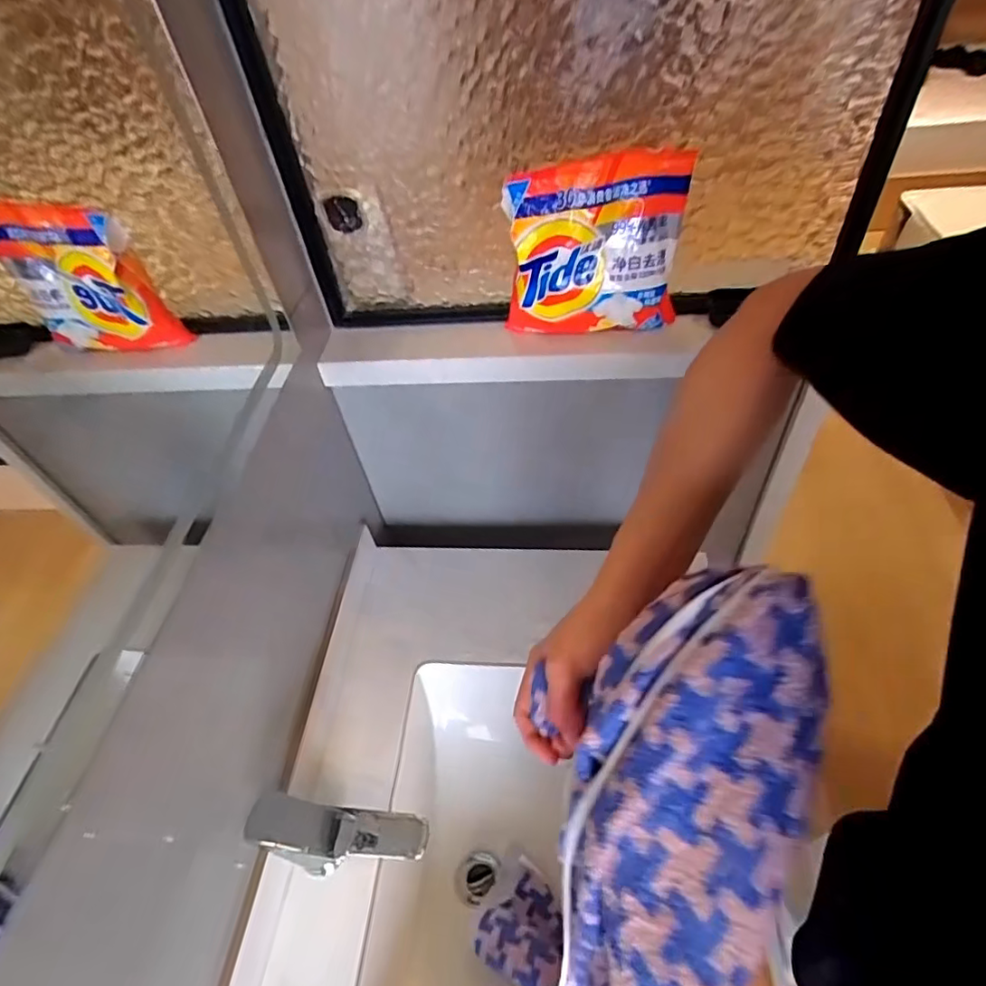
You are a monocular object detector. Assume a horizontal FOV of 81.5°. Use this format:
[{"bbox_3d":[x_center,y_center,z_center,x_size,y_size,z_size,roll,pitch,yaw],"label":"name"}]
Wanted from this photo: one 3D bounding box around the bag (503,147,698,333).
[{"bbox_3d":[0.109,-0.259,0.619,0.188,0.181,0.035,-3,49,5],"label":"bag"}]

